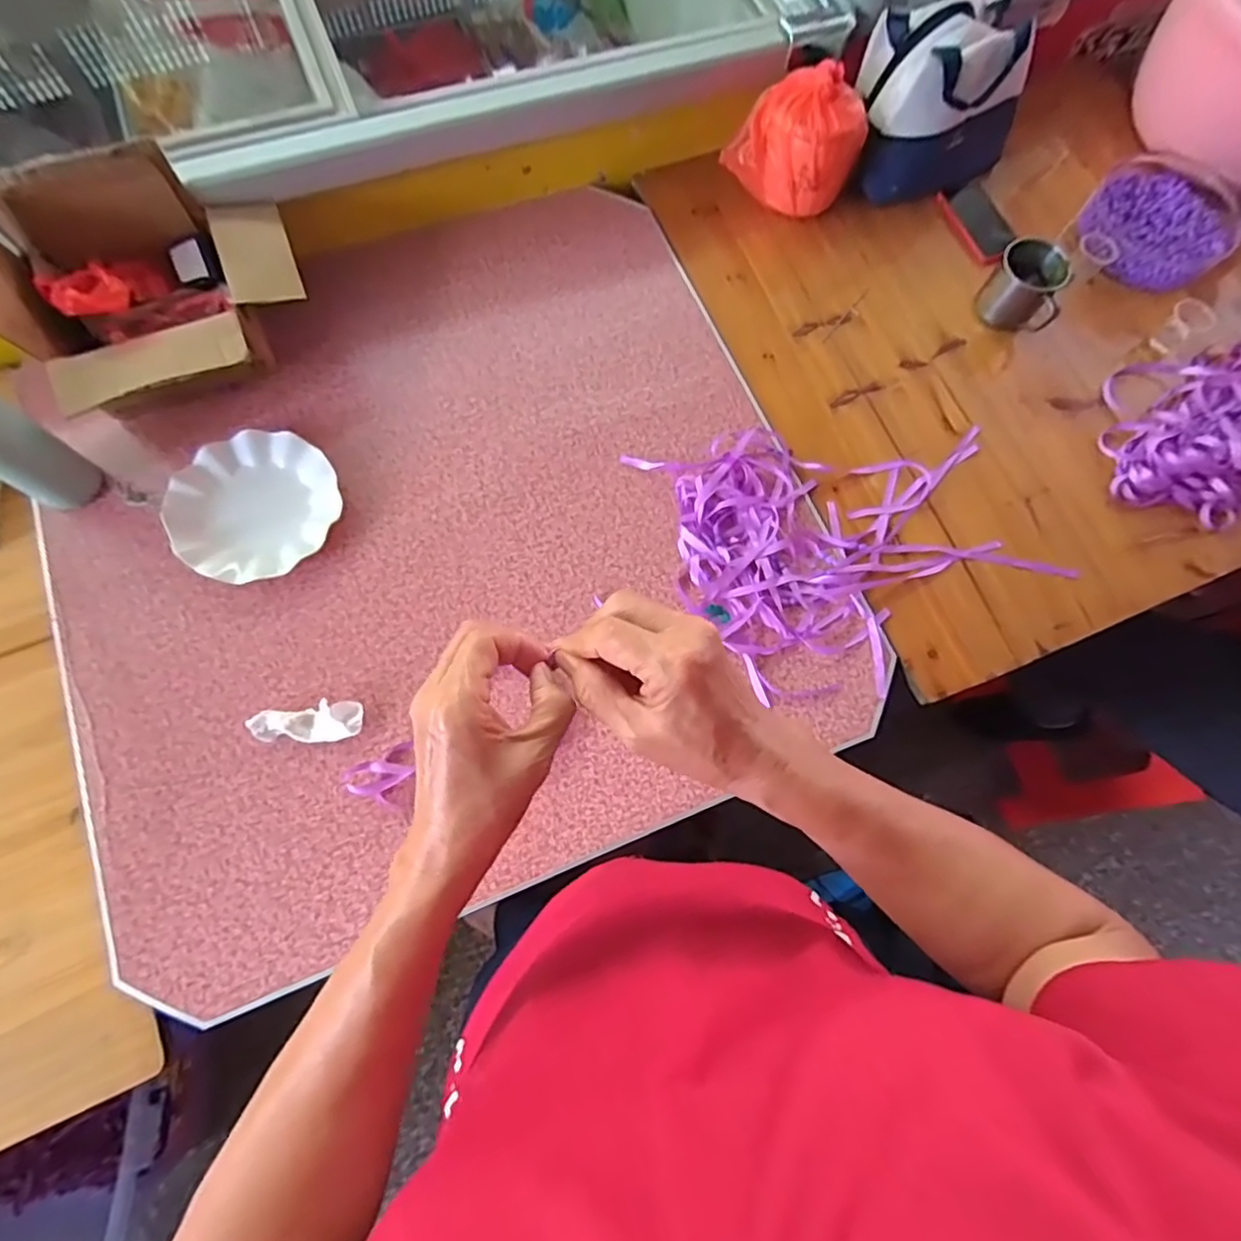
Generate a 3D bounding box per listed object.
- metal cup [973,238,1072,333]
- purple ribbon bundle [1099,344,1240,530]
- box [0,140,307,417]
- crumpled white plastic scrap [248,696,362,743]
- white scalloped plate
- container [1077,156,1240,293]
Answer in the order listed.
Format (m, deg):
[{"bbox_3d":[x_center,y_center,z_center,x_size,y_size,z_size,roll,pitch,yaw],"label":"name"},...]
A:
[{"bbox_3d":[0.544,-0.442,0.830,0.078,0.079,0.104,-43,80,-14],"label":"metal cup"},{"bbox_3d":[0.803,-0.257,0.803,0.379,0.047,0.237,-11,74,-7],"label":"purple ribbon bundle"},{"bbox_3d":[-0.494,-0.344,0.677,0.275,0.181,0.219,-21,75,-10],"label":"box"},{"bbox_3d":[-0.326,0.109,0.643,0.110,0.018,0.042,-12,74,-7],"label":"crumpled white plastic scrap"},{"bbox_3d":[-0.414,-0.128,0.704,0.174,0.033,0.178,1,73,-3],"label":"white scalloped plate"},{"bbox_3d":[0.778,-0.575,0.907,0.276,0.045,0.205,-39,79,-14],"label":"container"}]

